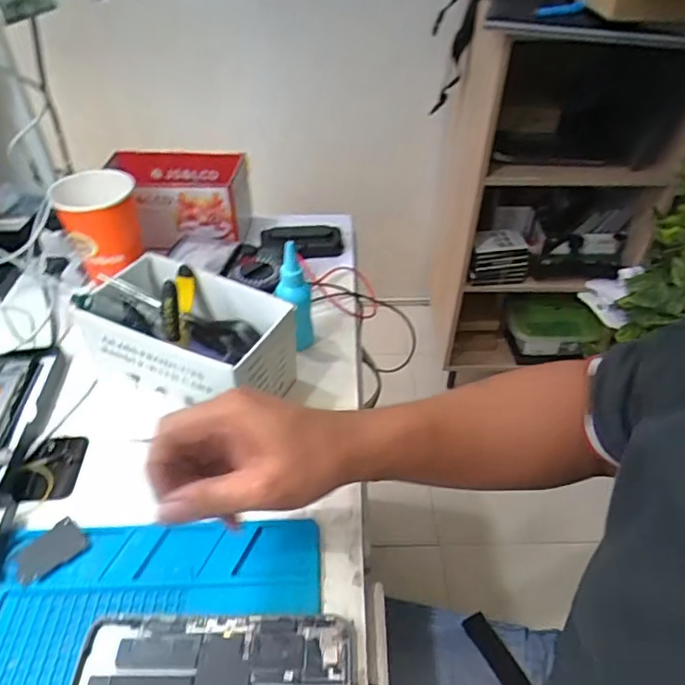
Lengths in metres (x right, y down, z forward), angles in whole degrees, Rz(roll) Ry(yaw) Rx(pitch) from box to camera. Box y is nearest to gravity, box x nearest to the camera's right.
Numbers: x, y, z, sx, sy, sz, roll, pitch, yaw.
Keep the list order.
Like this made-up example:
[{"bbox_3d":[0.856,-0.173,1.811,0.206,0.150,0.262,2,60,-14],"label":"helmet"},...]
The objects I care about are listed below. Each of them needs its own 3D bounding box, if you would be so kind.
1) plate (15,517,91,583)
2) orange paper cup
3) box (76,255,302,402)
[{"bbox_3d":[-0.219,0.156,0.414,0.033,0.004,0.048,31,51,29],"label":"plate"},{"bbox_3d":[-0.268,-0.130,0.620,0.079,0.098,0.072,0,43,0],"label":"orange paper cup"},{"bbox_3d":[-0.140,-0.004,0.515,0.178,0.090,0.105,21,47,21],"label":"box"}]

